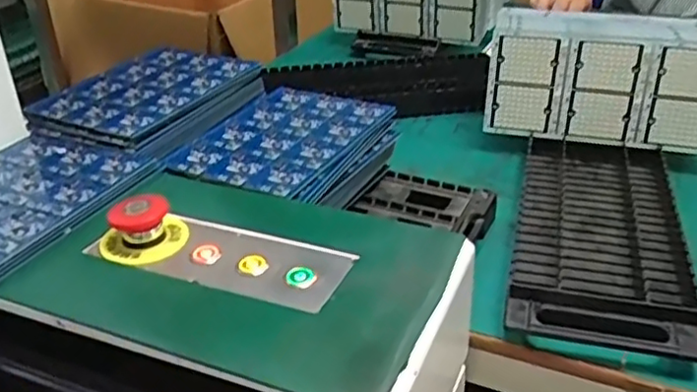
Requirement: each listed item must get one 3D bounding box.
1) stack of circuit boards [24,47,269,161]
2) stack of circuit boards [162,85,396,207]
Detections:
[{"bbox_3d":[-0.193,-0.097,0.649,0.149,0.022,0.205,11,32,22],"label":"stack of circuit boards"},{"bbox_3d":[-0.053,-0.043,0.614,0.146,0.046,0.195,10,29,24],"label":"stack of circuit boards"}]

